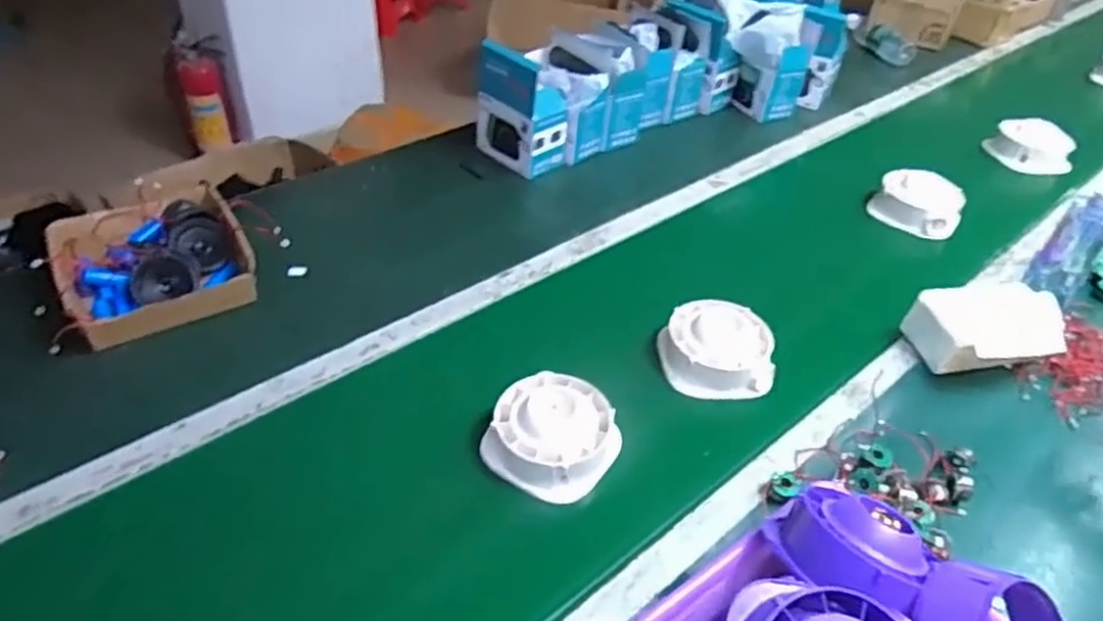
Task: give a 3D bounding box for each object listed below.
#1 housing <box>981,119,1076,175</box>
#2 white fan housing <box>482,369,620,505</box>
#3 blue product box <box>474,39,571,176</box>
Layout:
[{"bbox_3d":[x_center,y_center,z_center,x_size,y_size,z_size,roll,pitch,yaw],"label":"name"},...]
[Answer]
[{"bbox_3d":[0.956,-0.328,1.425,0.156,0.074,0.074,31,49,27],"label":"housing"},{"bbox_3d":[0.002,0.132,0.800,0.141,0.059,0.137,25,46,22],"label":"white fan housing"},{"bbox_3d":[-0.053,-0.342,1.195,0.143,0.184,0.089,33,49,28],"label":"blue product box"}]

